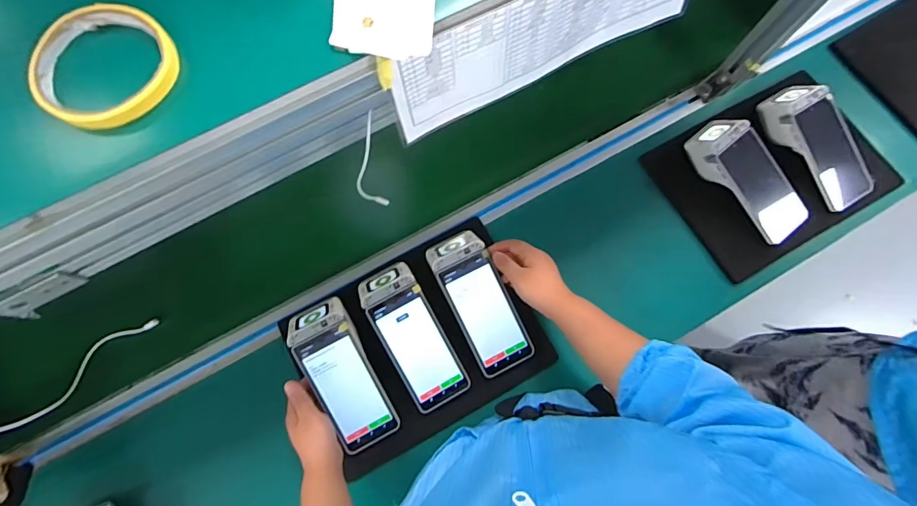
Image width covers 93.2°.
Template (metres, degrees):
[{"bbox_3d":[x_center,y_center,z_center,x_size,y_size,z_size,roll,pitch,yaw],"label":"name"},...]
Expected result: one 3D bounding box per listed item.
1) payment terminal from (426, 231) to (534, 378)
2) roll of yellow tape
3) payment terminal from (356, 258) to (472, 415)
[{"bbox_3d":[0.033,0.072,0.637,0.084,0.041,0.206,-27,92,-6],"label":"payment terminal"},{"bbox_3d":[-0.231,-0.122,0.281,0.083,0.015,0.084,0,77,0],"label":"roll of yellow tape"},{"bbox_3d":[-0.064,0.118,0.622,0.083,0.053,0.210,-28,91,-6],"label":"payment terminal"}]

